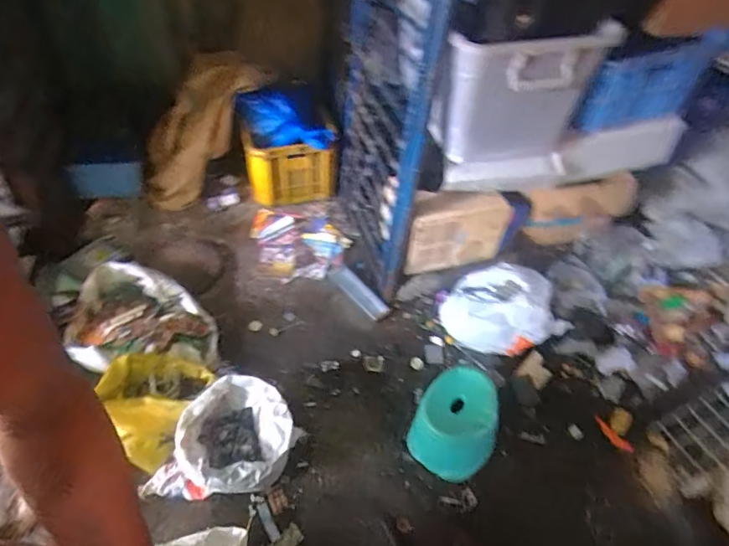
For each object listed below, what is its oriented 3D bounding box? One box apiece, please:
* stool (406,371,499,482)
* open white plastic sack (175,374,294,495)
[{"bbox_3d":[0.293,0.454,1.485,0.230,0.215,0.281,26,48,19],"label":"stool"},{"bbox_3d":[-0.344,0.469,1.323,0.280,0.210,0.291,10,44,4],"label":"open white plastic sack"}]

